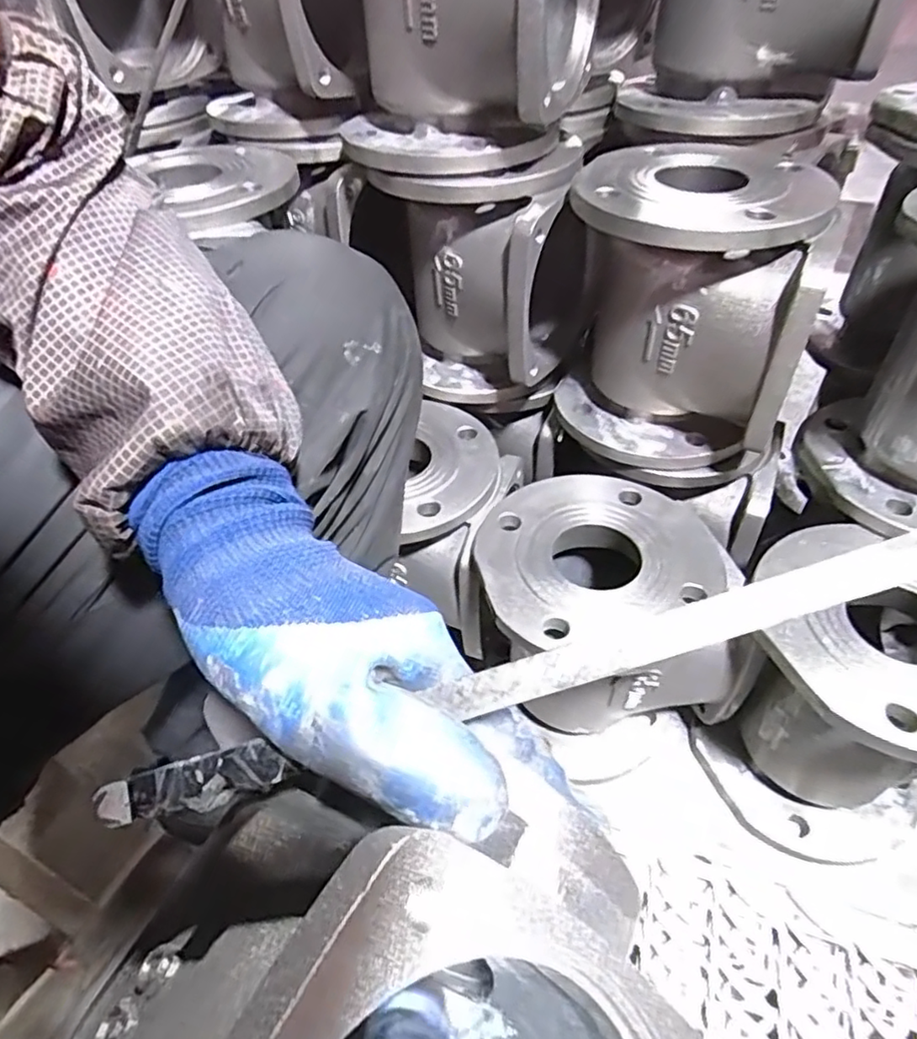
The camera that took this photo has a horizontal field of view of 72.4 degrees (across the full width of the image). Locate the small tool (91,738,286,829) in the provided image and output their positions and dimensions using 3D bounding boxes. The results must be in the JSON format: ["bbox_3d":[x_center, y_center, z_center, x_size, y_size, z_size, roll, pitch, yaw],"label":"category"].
[{"bbox_3d":[-0.080,0.079,0.182,0.060,0.009,0.016,-17,44,11],"label":"small tool"}]

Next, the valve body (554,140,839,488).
[{"bbox_3d":[0.176,-0.165,0.507,0.176,0.203,0.167,13,48,18],"label":"valve body"}]

